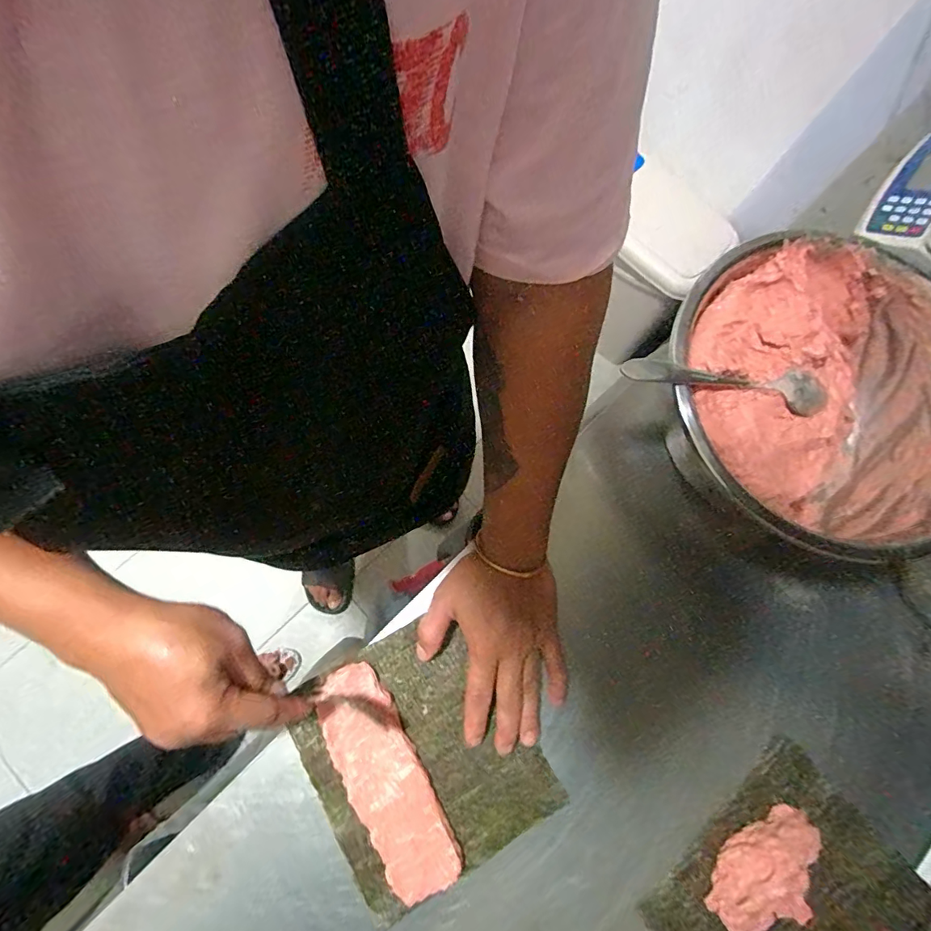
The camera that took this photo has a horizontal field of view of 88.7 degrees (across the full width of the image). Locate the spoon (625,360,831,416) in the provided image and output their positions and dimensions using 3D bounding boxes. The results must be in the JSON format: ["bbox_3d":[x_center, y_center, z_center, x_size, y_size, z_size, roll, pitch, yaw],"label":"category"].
[{"bbox_3d":[0.220,-0.064,0.399,0.183,0.028,0.032,4,76,-3],"label":"spoon"}]

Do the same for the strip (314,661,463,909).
[{"bbox_3d":[-0.070,0.266,0.407,0.063,0.005,0.187,-28,78,-10],"label":"strip"}]

